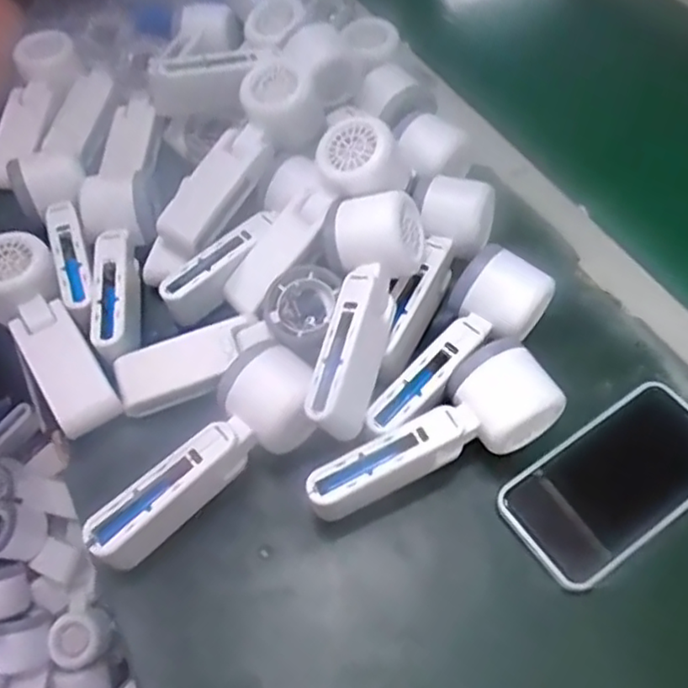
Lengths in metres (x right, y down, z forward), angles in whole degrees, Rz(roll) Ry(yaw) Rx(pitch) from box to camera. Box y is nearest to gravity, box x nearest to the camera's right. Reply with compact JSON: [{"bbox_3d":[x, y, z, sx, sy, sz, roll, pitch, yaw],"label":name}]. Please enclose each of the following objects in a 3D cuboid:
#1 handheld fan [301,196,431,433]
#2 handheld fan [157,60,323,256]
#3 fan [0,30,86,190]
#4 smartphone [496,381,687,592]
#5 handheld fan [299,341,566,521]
[{"bbox_3d":[0.009,-0.021,0.431,0.061,0.045,0.162,10,70,10],"label":"handheld fan"},{"bbox_3d":[-0.081,-0.140,0.514,0.054,0.052,0.165,34,84,24],"label":"handheld fan"},{"bbox_3d":[-0.265,-0.204,0.568,0.042,0.047,0.155,15,76,13],"label":"fan"},{"bbox_3d":[0.170,0.084,0.417,0.146,0.013,0.074,-31,59,-18],"label":"smartphone"},{"bbox_3d":[0.051,0.058,0.415,0.160,0.057,0.053,-24,57,-14],"label":"handheld fan"}]

